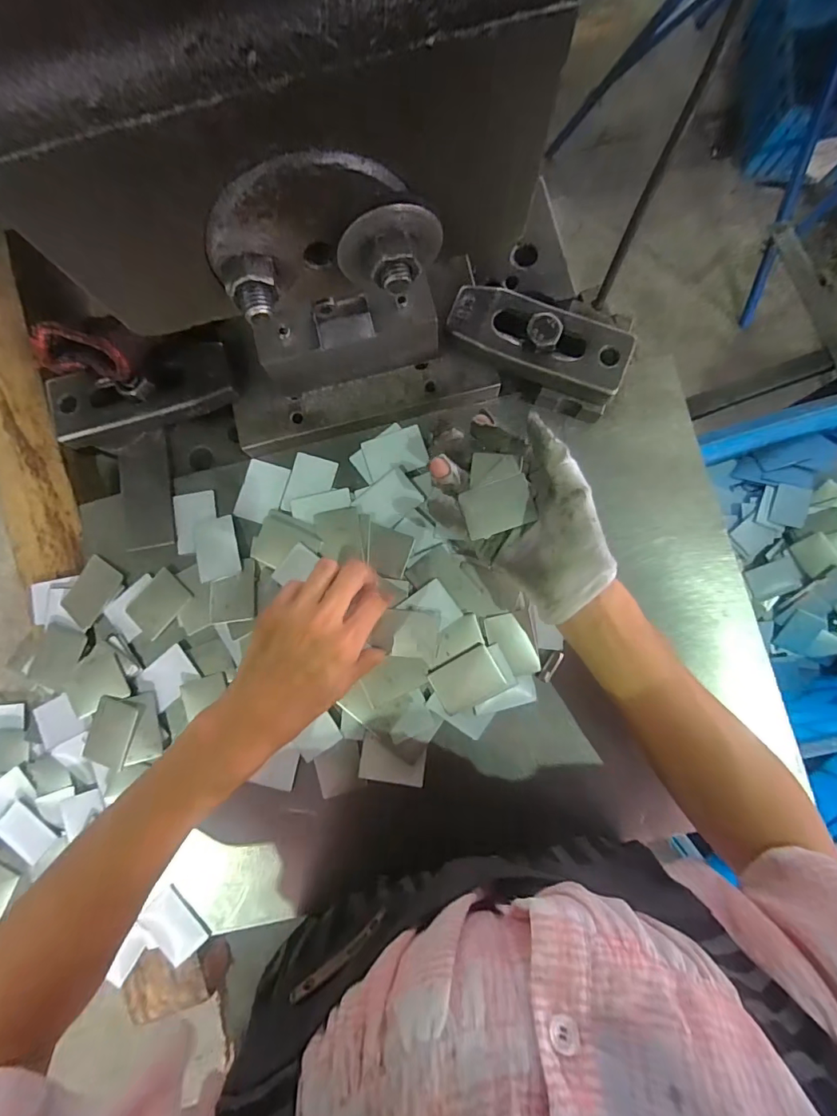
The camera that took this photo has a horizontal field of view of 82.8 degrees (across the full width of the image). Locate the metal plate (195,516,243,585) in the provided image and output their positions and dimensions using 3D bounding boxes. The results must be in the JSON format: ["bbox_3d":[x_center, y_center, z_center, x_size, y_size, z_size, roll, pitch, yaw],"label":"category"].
[{"bbox_3d":[-0.157,-0.007,0.372,0.034,0.004,0.047,-16,77,3],"label":"metal plate"}]

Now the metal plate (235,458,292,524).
[{"bbox_3d":[-0.124,-0.052,0.376,0.034,0.004,0.047,16,87,5],"label":"metal plate"}]

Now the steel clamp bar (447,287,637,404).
[{"bbox_3d":[0.086,-0.157,0.338,0.130,0.016,0.050,24,87,6],"label":"steel clamp bar"}]

